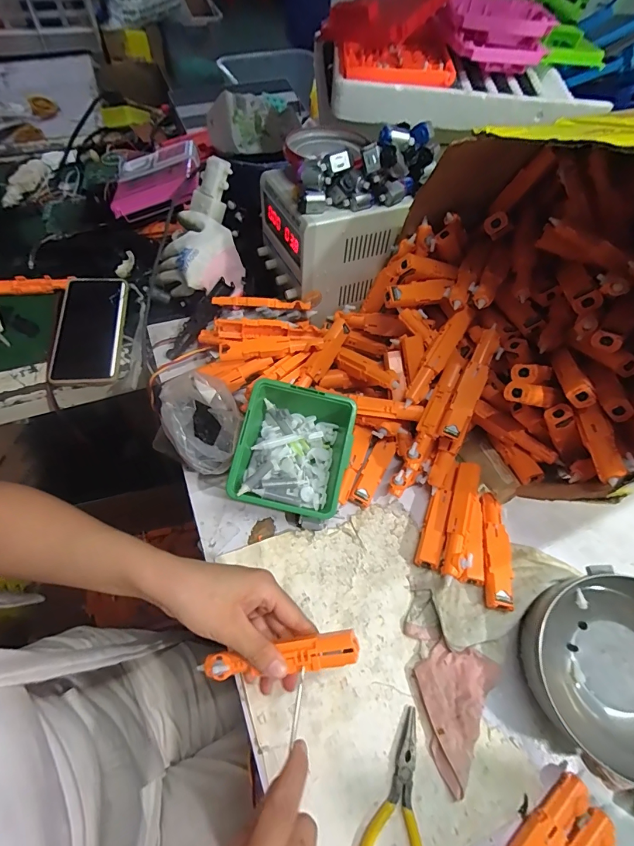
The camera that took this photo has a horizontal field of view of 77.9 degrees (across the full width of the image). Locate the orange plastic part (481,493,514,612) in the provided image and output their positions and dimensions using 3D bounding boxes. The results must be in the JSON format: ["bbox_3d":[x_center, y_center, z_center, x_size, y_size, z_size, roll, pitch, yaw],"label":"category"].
[{"bbox_3d":[0.182,0.127,0.399,0.024,0.015,0.118,12,51,3],"label":"orange plastic part"}]

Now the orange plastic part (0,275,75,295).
[{"bbox_3d":[-0.413,-0.200,0.569,0.113,0.015,0.025,-4,61,-7],"label":"orange plastic part"}]

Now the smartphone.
[{"bbox_3d":[-0.305,-0.125,0.515,0.092,0.010,0.169,-2,60,-6],"label":"smartphone"}]

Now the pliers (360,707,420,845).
[{"bbox_3d":[0.066,0.309,0.316,0.049,0.008,0.128,16,60,4],"label":"pliers"}]

